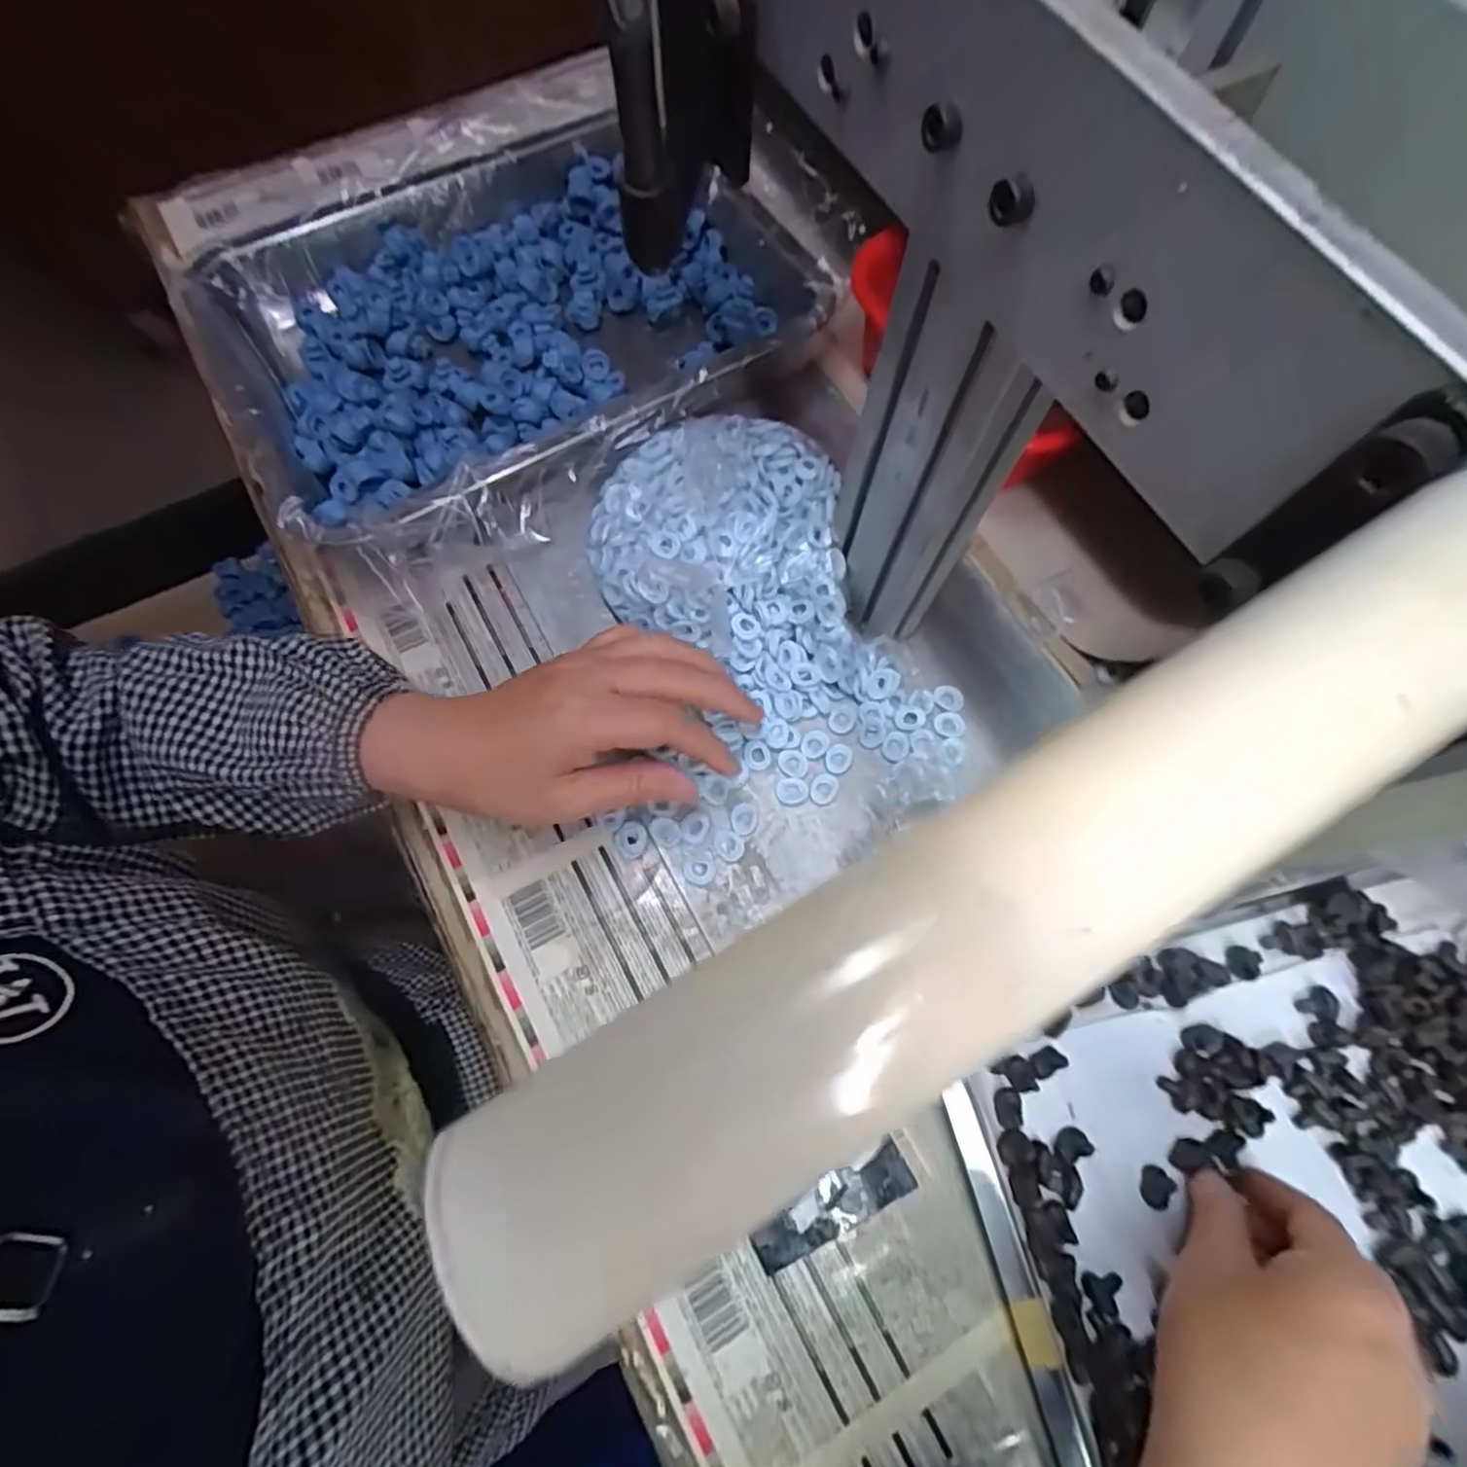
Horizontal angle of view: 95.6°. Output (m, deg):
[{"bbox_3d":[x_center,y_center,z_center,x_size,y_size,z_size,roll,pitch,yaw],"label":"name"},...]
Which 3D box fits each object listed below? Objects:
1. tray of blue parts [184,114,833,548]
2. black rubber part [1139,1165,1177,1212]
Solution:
[{"bbox_3d":[-0.147,-0.265,0.434,0.333,0.069,0.262,-32,75,-10],"label":"tray of blue parts"},{"bbox_3d":[0.197,0.211,0.307,0.010,0.013,0.018,21,71,5],"label":"black rubber part"}]

